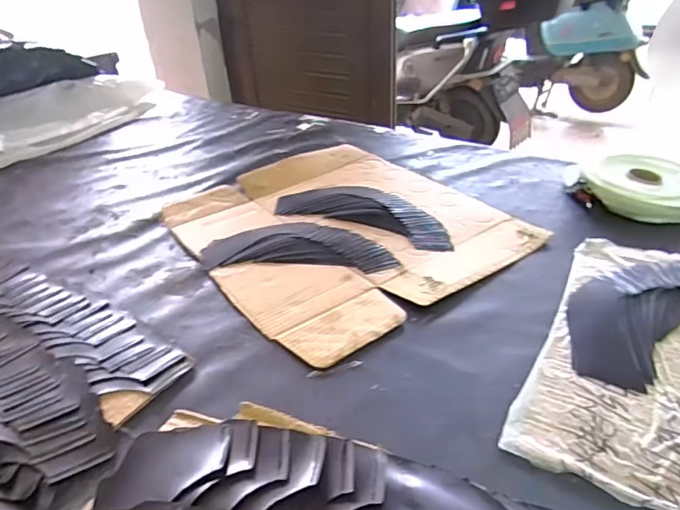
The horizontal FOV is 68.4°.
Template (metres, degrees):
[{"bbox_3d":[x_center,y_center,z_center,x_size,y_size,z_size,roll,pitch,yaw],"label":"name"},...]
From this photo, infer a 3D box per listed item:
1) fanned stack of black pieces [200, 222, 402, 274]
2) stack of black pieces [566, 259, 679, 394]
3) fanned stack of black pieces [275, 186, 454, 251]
[{"bbox_3d":[-0.055,-0.015,0.699,0.261,0.012,0.114,2,30,8],"label":"fanned stack of black pieces"},{"bbox_3d":[0.332,0.054,0.542,0.254,0.027,0.117,-20,34,-28],"label":"stack of black pieces"},{"bbox_3d":[0.042,-0.072,0.772,0.293,0.021,0.116,15,34,27],"label":"fanned stack of black pieces"}]

